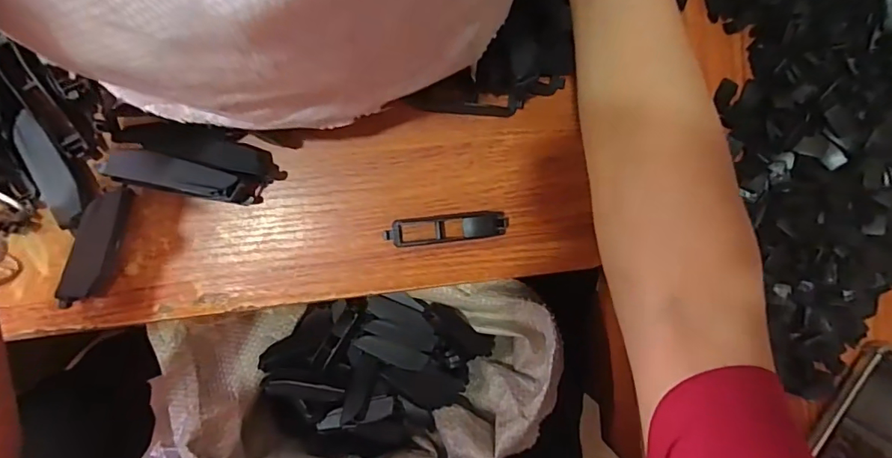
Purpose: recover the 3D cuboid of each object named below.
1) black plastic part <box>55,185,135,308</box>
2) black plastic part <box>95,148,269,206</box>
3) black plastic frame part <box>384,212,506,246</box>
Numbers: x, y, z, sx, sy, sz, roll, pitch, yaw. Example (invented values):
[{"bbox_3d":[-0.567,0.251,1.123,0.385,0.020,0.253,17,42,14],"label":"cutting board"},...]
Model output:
[{"bbox_3d":[-0.205,0.010,0.287,0.016,0.019,0.072,16,91,-8],"label":"black plastic part"},{"bbox_3d":[-0.150,-0.030,0.286,0.080,0.031,0.019,12,91,-8],"label":"black plastic part"},{"bbox_3d":[0.001,0.000,0.318,0.081,0.007,0.017,-6,93,-7],"label":"black plastic frame part"}]

